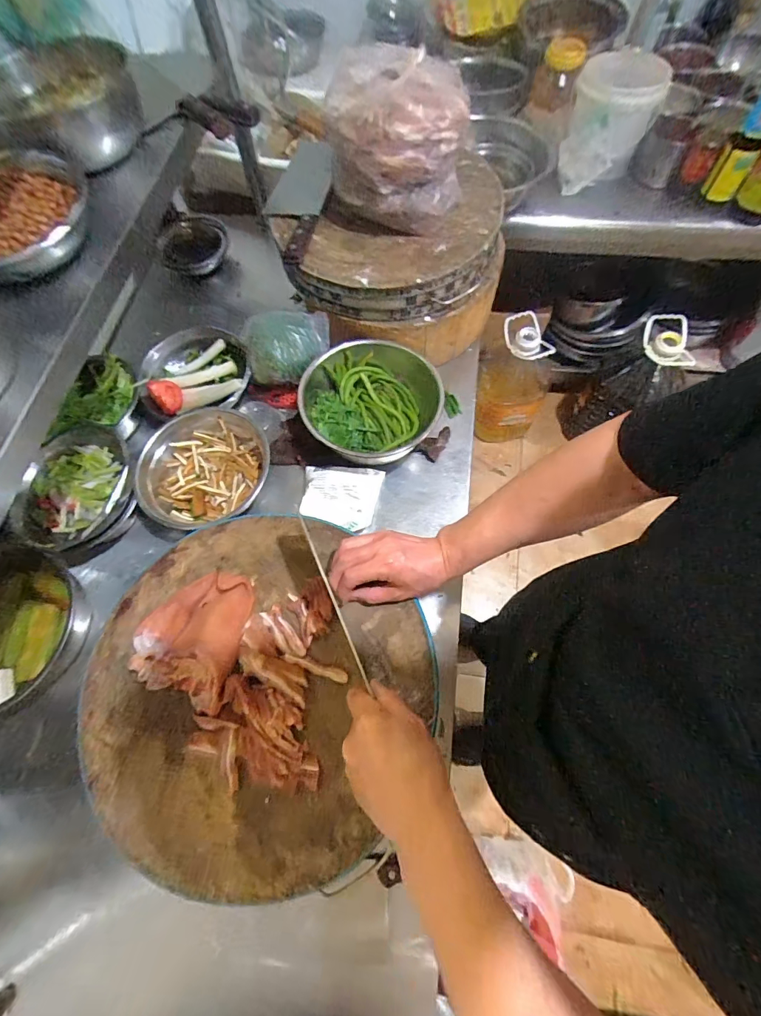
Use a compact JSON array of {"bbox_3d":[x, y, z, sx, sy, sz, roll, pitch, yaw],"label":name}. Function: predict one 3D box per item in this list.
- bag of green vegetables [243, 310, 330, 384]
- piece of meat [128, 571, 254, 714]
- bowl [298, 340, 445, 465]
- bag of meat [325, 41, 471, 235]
[{"bbox_3d":[-0.169,-0.296,0.752,0.156,0.076,0.113,-10,69,-1],"label":"bag of green vegetables"},{"bbox_3d":[-0.224,0.147,0.488,0.124,0.033,0.145,7,69,6],"label":"piece of meat"},{"bbox_3d":[-0.009,-0.182,0.731,0.245,0.095,0.208,-22,69,-5],"label":"bowl"},{"bbox_3d":[0.025,-0.575,0.644,0.208,0.144,0.200,-1,69,3],"label":"bag of meat"}]

